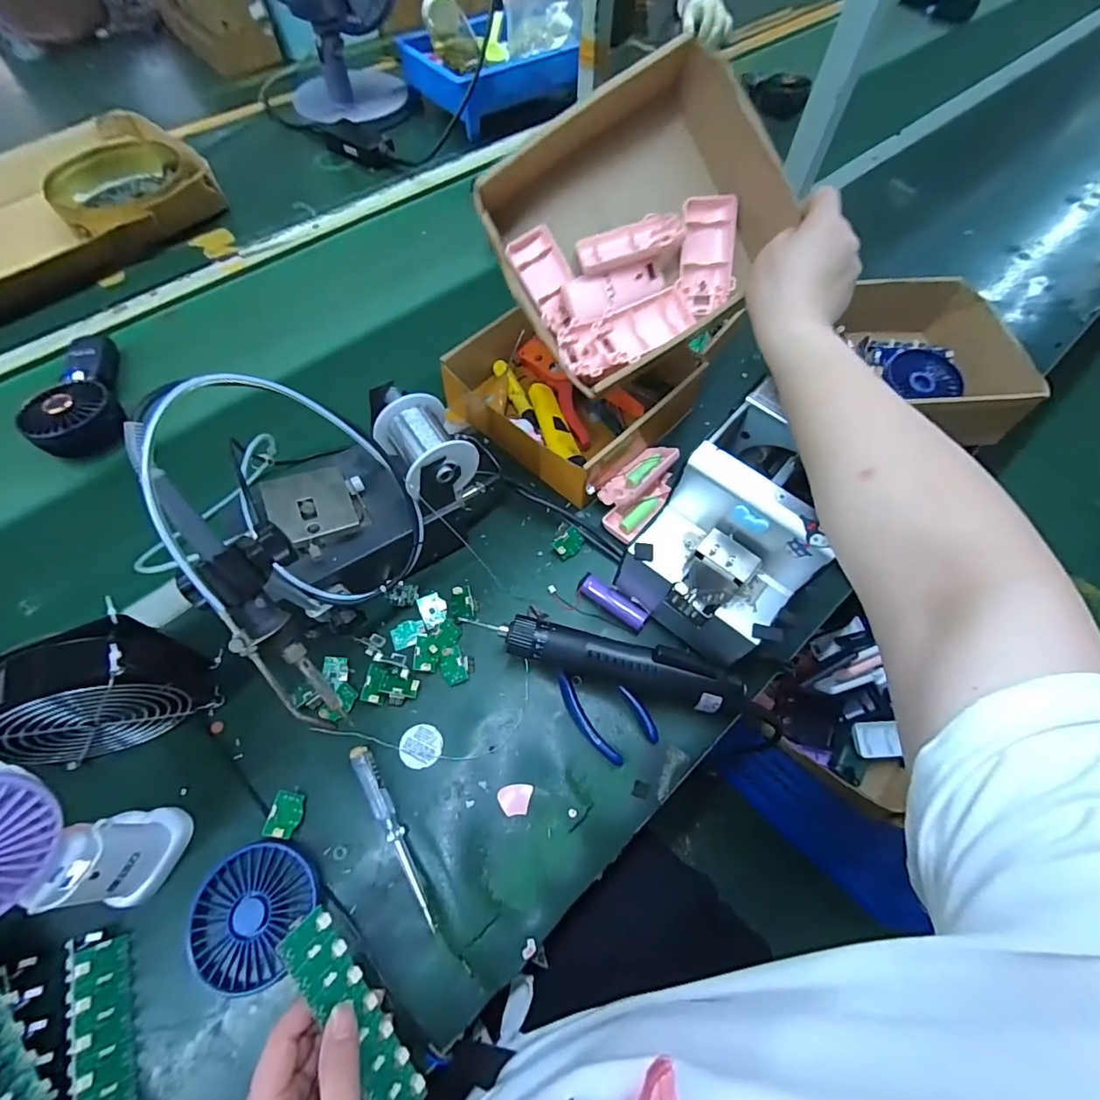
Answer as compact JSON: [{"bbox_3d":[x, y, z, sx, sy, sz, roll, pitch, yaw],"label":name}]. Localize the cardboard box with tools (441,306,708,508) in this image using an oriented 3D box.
[{"bbox_3d":[0.023,-0.176,0.555,0.203,0.060,0.195,39,68,18],"label":"cardboard box with tools"}]

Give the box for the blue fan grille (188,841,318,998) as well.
[{"bbox_3d":[-0.213,0.257,0.357,0.079,0.016,0.085,0,62,0],"label":"blue fan grille"}]

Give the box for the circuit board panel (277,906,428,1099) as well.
[{"bbox_3d":[-0.119,0.289,0.309,0.031,0.006,0.138,-29,89,-48],"label":"circuit board panel"}]

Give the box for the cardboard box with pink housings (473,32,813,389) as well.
[{"bbox_3d":[0.073,-0.278,0.432,0.221,0.084,0.216,-30,85,3],"label":"cardboard box with pink housings"}]

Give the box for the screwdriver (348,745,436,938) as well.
[{"bbox_3d":[-0.118,0.214,0.381,0.015,0.013,0.138,-28,65,-14],"label":"screwdriver"}]

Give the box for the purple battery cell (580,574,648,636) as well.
[{"bbox_3d":[0.060,0.050,0.474,0.071,0.015,0.021,34,67,17],"label":"purple battery cell"}]

